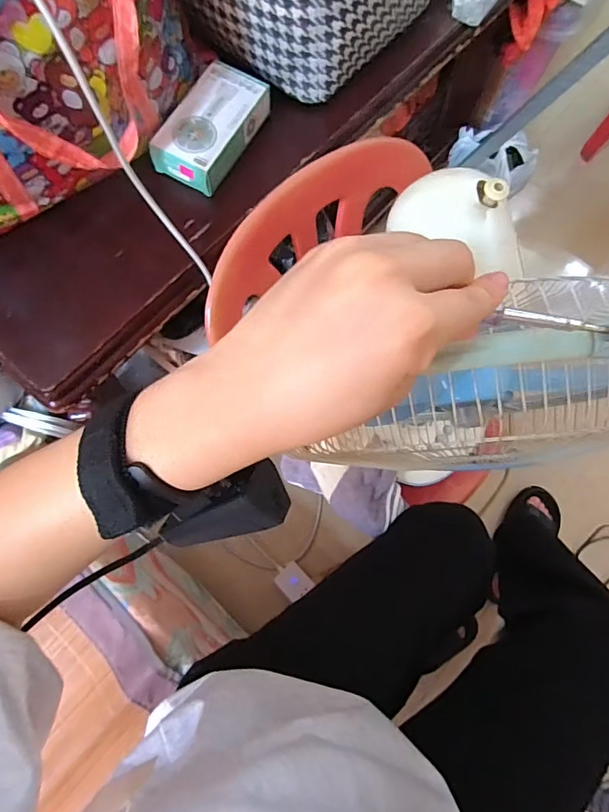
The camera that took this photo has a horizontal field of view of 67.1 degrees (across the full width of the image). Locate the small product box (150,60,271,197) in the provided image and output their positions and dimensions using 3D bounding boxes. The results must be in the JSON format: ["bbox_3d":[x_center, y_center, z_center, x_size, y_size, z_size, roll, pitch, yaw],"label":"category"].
[{"bbox_3d":[-0.135,-0.405,0.665,0.095,0.044,0.192,28,75,8],"label":"small product box"}]

